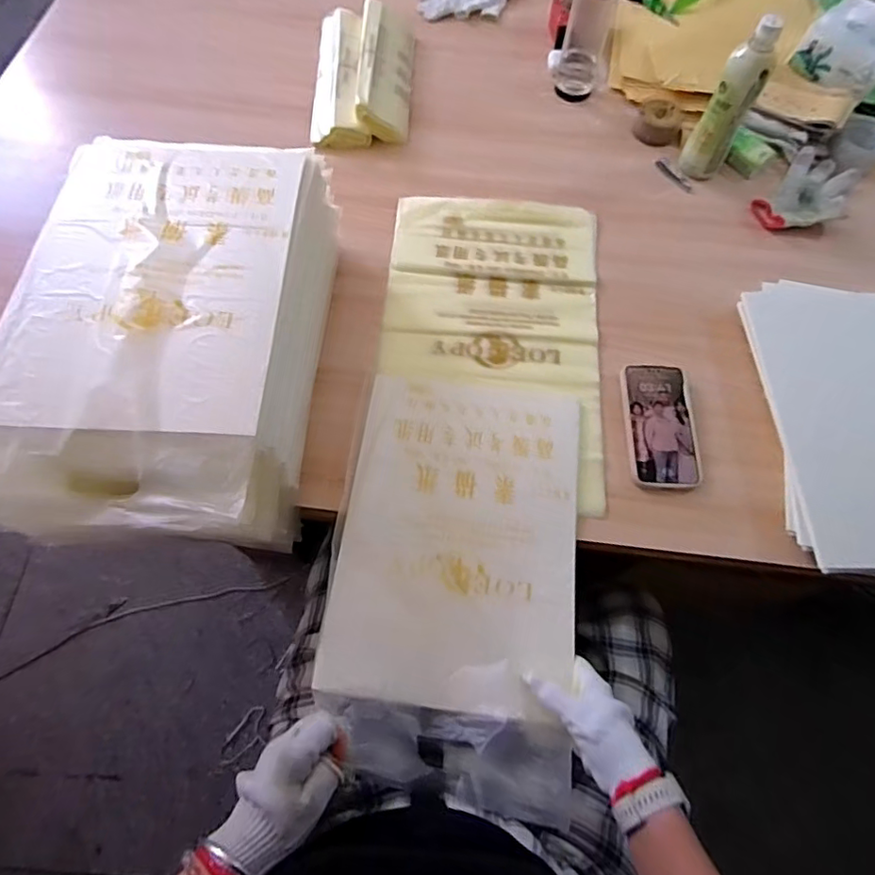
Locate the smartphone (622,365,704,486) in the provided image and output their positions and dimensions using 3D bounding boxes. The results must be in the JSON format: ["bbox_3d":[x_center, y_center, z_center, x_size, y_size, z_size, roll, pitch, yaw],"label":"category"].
[{"bbox_3d":[0.282,-0.018,0.690,0.085,0.009,0.163,2,66,0],"label":"smartphone"}]

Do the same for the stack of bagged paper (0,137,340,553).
[{"bbox_3d":[-0.298,-0.116,0.634,0.290,0.168,0.474,4,66,1],"label":"stack of bagged paper"}]

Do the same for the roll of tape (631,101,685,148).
[{"bbox_3d":[0.372,-0.524,0.912,0.076,0.040,0.076,0,66,-1],"label":"roll of tape"}]

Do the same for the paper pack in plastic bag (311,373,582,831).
[{"bbox_3d":[0.023,0.127,0.591,0.261,0.059,0.436,7,67,2],"label":"paper pack in plastic bag"}]

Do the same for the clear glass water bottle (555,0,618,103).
[{"bbox_3d":[0.243,-0.663,0.881,0.069,0.177,0.077,15,67,5],"label":"clear glass water bottle"}]

